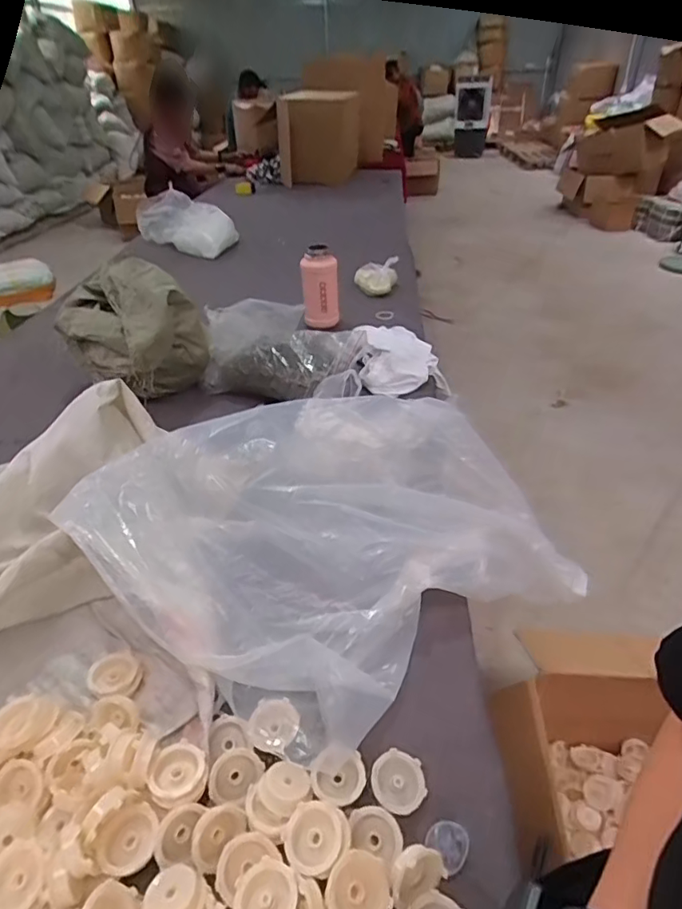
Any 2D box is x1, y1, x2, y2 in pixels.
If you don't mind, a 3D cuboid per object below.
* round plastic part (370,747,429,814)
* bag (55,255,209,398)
[{"bbox_3d":[0.059,0.329,0.526,0.054,0.018,0.052,-1,37,1],"label":"round plastic part"},{"bbox_3d":[-0.477,-0.282,1.146,0.318,0.241,0.168,19,42,26],"label":"bag"}]

